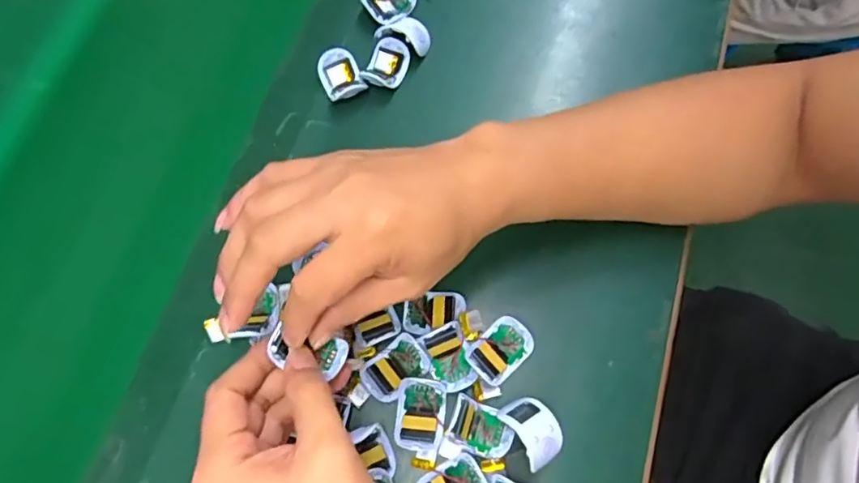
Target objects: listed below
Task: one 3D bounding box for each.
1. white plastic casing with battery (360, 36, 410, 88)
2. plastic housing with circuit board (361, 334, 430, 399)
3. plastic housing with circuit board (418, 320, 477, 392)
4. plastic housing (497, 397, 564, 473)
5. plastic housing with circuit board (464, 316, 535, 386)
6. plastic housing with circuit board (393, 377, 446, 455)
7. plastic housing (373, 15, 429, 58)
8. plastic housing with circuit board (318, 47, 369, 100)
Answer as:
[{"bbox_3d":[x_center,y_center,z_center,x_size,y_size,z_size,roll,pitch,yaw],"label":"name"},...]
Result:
[{"bbox_3d":[-0.035,-0.141,0.454,0.033,0.014,0.040,12,71,8],"label":"white plastic casing with battery"},{"bbox_3d":[-0.021,0.081,0.368,0.042,0.012,0.028,-39,72,-11],"label":"plastic housing with circuit board"},{"bbox_3d":[0.014,0.074,0.366,0.028,0.018,0.038,-27,70,-7],"label":"plastic housing with circuit board"},{"bbox_3d":[0.064,0.114,0.350,0.029,0.020,0.039,-31,71,-8],"label":"plastic housing"},{"bbox_3d":[0.045,0.070,0.369,0.043,0.012,0.030,-41,73,-11],"label":"plastic housing with circuit board"},{"bbox_3d":[-0.006,0.108,0.358,0.030,0.012,0.041,9,70,7],"label":"plastic housing with circuit board"},{"bbox_3d":[-0.019,-0.169,0.462,0.042,0.021,0.026,21,72,11],"label":"plastic housing"},{"bbox_3d":[-0.070,-0.132,0.452,0.031,0.013,0.043,-21,70,-5],"label":"plastic housing with circuit board"}]

